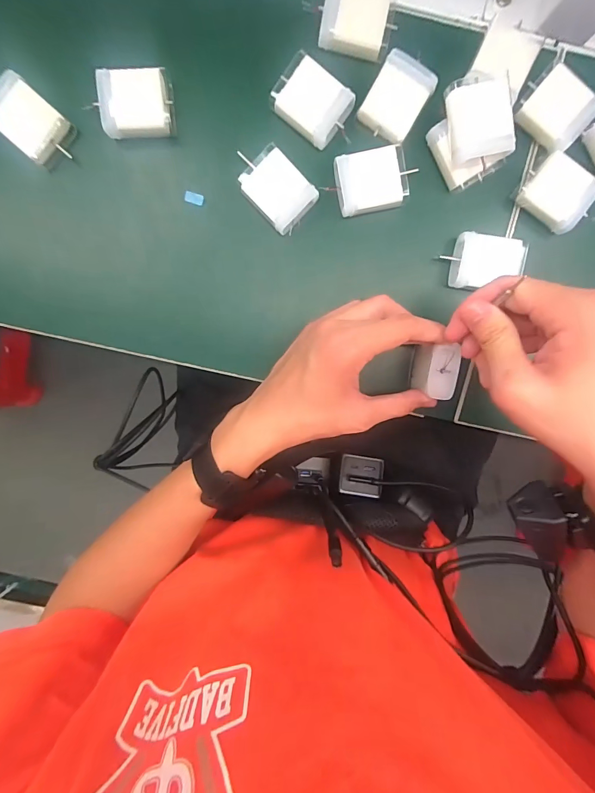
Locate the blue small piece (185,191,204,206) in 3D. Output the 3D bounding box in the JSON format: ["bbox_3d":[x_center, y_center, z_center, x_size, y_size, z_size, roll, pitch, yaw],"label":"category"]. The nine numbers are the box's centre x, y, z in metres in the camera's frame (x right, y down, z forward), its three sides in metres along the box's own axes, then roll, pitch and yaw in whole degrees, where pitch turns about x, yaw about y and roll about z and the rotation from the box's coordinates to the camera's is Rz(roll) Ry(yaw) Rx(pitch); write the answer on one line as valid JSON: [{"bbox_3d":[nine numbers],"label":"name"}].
[{"bbox_3d":[-0.083,-0.158,0.296,0.015,0.004,0.009,14,98,-1],"label":"blue small piece"}]

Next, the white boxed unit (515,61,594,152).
[{"bbox_3d":[0.196,-0.216,0.280,0.047,0.015,0.044,40,97,-5],"label":"white boxed unit"}]

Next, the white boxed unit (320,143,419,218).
[{"bbox_3d":[0.056,-0.165,0.287,0.057,0.013,0.043,-14,98,3],"label":"white boxed unit"}]

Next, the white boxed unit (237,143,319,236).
[{"bbox_3d":[-0.018,-0.162,0.289,0.060,0.014,0.041,43,97,-5],"label":"white boxed unit"}]

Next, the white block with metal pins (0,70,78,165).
[{"bbox_3d":[-0.199,-0.204,0.276,0.054,0.023,0.040,41,97,-5],"label":"white block with metal pins"}]

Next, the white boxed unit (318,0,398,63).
[{"bbox_3d":[0.044,-0.276,0.269,0.050,0.010,0.045,11,98,-1],"label":"white boxed unit"}]

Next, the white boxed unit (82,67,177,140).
[{"bbox_3d":[-0.122,-0.218,0.279,0.052,0.021,0.042,-7,98,2],"label":"white boxed unit"}]

